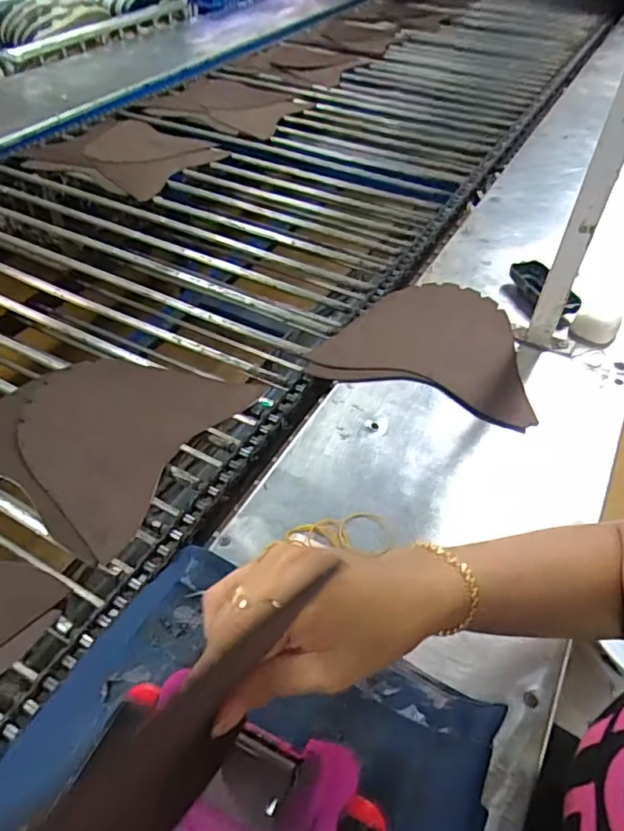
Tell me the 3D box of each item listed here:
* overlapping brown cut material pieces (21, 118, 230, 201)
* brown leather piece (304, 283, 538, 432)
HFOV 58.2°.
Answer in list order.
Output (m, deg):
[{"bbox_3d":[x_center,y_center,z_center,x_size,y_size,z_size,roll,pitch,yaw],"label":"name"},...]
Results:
[{"bbox_3d":[-0.375,-0.524,1.108,0.321,0.014,0.272,23,51,19],"label":"overlapping brown cut material pieces"},{"bbox_3d":[0.149,-0.090,0.713,0.249,0.036,0.223,14,48,13],"label":"brown leather piece"}]

